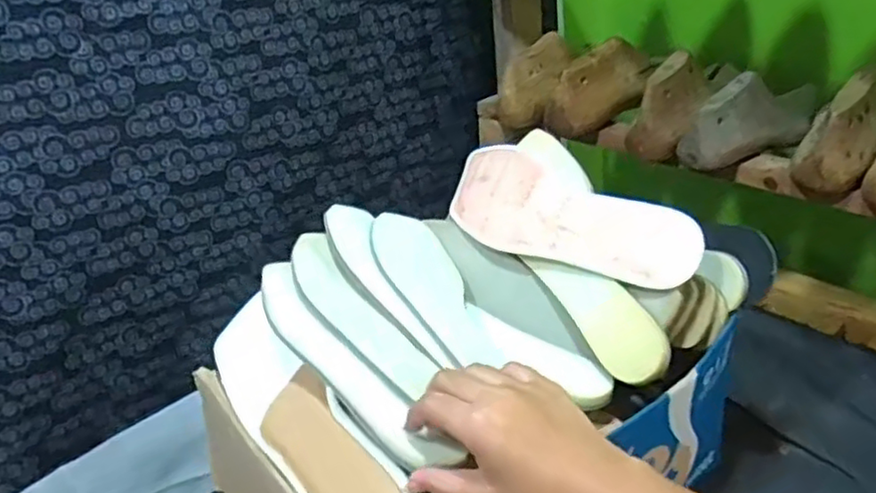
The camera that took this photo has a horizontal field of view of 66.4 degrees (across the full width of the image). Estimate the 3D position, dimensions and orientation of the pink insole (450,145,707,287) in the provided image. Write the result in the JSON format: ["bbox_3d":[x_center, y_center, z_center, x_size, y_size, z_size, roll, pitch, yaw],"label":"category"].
[{"bbox_3d":[0.097,-0.023,0.559,0.240,0.084,0.015,30,4,42],"label":"pink insole"}]

